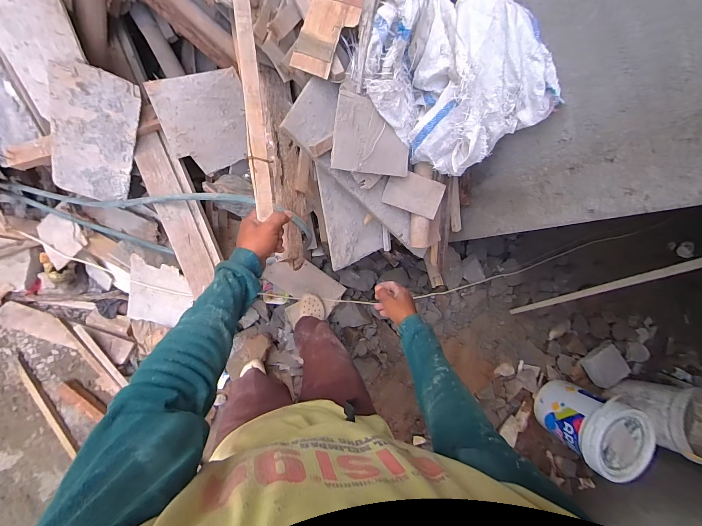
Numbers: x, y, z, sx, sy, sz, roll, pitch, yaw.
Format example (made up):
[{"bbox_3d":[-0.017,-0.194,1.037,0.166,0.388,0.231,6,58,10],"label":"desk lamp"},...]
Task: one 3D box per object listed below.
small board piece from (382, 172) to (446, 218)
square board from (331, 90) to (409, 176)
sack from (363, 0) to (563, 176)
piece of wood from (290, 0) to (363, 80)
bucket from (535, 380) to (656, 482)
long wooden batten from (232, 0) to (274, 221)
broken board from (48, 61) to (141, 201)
[{"bbox_3d":[0.193,-0.210,0.948,0.178,0.007,0.111,17,115,-12],"label":"small board piece"},{"bbox_3d":[0.065,-0.324,0.815,0.240,0.013,0.171,-4,112,-34],"label":"square board"},{"bbox_3d":[0.201,-0.452,0.729,0.475,0.288,0.246,39,84,-7],"label":"sack"},{"bbox_3d":[-0.054,-0.514,0.682,0.107,0.024,0.194,27,101,-8],"label":"piece of wood"},{"bbox_3d":[0.957,0.654,1.268,0.243,0.302,0.253,0,90,-9],"label":"bucket"},{"bbox_3d":[-0.230,-0.690,0.577,0.041,0.044,1.205,-7,87,-9],"label":"long wooden batten"},{"bbox_3d":[-0.738,-0.349,0.898,0.197,0.015,0.411,18,129,-26],"label":"broken board"}]

